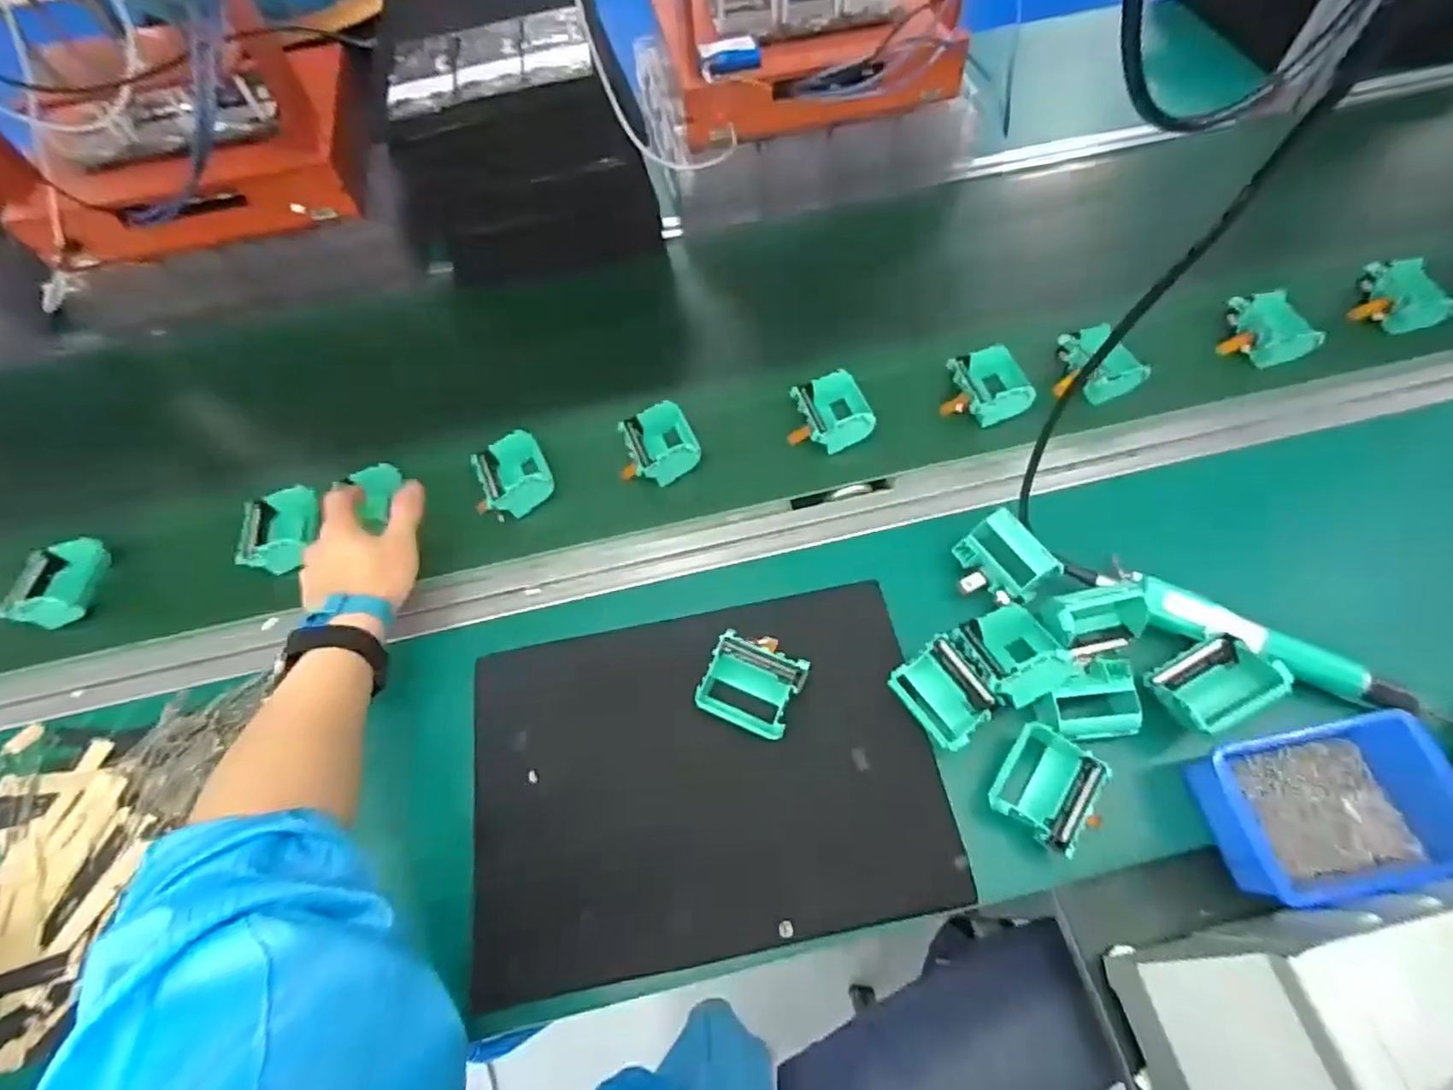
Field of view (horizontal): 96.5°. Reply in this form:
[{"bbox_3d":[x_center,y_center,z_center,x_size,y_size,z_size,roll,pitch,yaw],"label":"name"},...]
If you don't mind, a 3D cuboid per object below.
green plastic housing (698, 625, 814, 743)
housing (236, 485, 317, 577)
[{"bbox_3d":[0.020,0.104,0.501,0.080,0.039,0.073,21,65,14],"label":"green plastic housing"},{"bbox_3d":[-0.424,-0.015,0.606,0.050,0.029,0.083,-5,62,1],"label":"housing"}]

